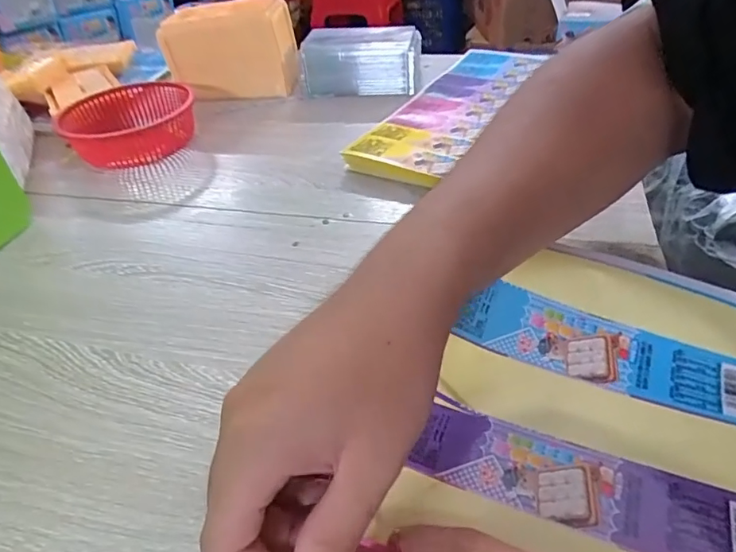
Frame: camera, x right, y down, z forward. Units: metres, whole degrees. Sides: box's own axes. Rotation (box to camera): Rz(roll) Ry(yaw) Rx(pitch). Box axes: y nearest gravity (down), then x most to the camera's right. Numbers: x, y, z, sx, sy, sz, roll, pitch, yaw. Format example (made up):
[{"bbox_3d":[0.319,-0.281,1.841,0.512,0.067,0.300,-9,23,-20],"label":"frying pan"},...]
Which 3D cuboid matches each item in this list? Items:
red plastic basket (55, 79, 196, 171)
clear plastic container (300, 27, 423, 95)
[{"bbox_3d":[-0.254,-0.163,0.545,0.141,0.043,0.126,-26,44,-21],"label":"red plastic basket"},{"bbox_3d":[-0.010,-0.259,0.609,0.138,0.074,0.068,1,41,9],"label":"clear plastic container"}]

